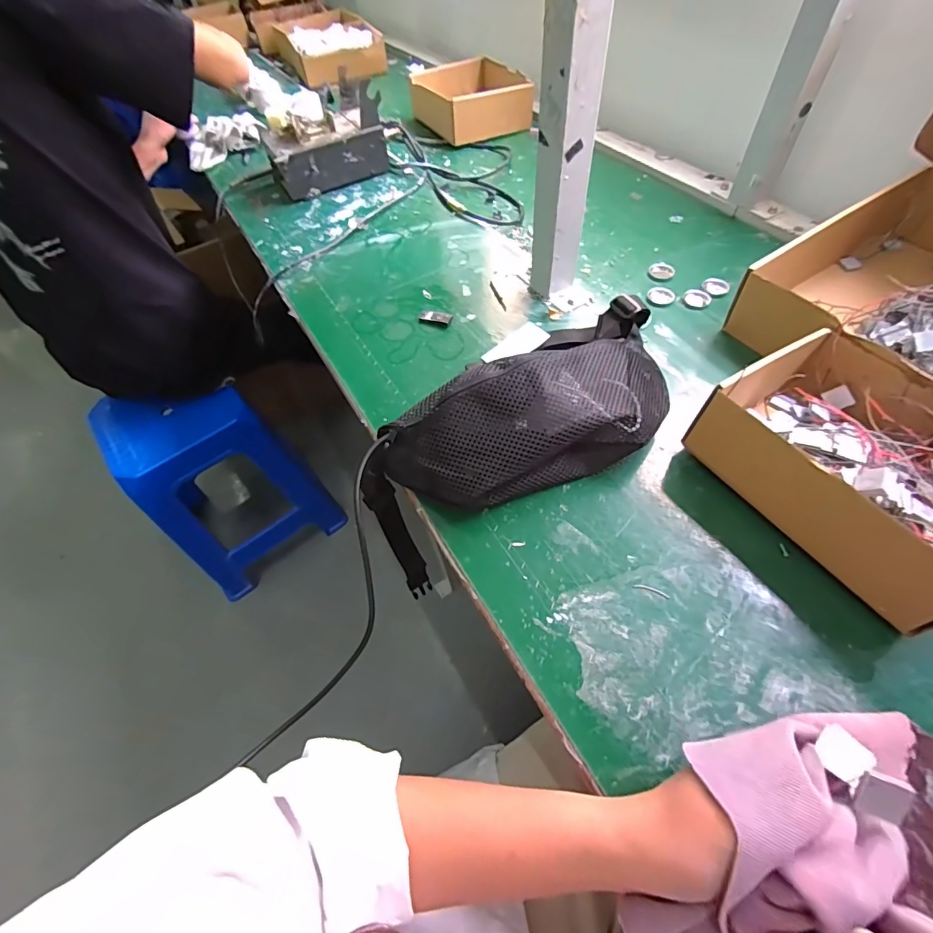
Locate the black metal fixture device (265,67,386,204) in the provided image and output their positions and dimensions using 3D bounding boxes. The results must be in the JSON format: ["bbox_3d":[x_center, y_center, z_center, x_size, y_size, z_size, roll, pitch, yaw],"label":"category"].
[{"bbox_3d":[-0.241,-0.550,0.764,0.194,0.101,0.134,-24,57,-11],"label":"black metal fixture device"}]

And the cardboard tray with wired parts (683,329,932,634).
[{"bbox_3d":[0.320,-0.009,0.361,0.179,0.073,0.199,-30,59,-15],"label":"cardboard tray with wired parts"}]

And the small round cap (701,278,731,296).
[{"bbox_3d":[0.314,-0.227,0.571,0.030,0.004,0.035,23,61,19],"label":"small round cap"}]

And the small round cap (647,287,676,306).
[{"bbox_3d":[0.243,-0.213,0.566,0.027,0.007,0.026,-2,56,3],"label":"small round cap"}]

